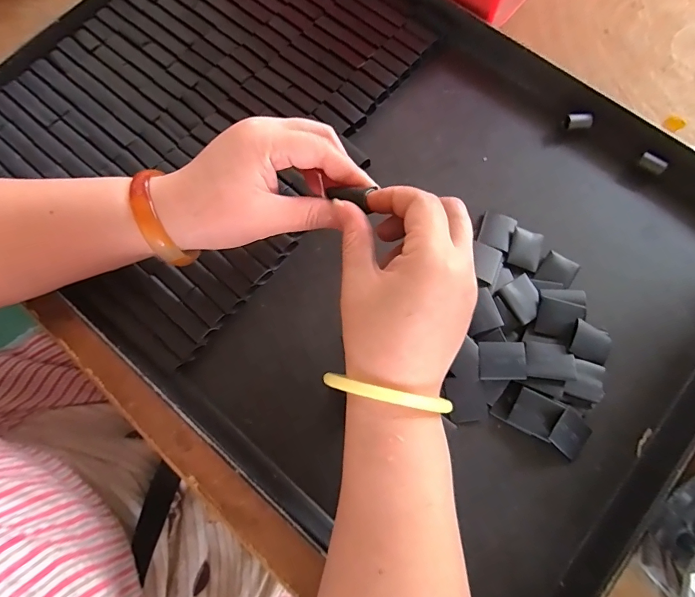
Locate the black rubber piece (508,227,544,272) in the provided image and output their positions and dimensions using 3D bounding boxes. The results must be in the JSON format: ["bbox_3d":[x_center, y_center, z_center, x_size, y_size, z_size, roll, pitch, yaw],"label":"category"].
[{"bbox_3d":[0.137,-0.038,0.324,0.024,0.004,0.032,20,76,6],"label":"black rubber piece"}]

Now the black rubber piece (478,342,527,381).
[{"bbox_3d":[0.107,0.043,0.294,0.032,0.005,0.025,-1,75,1],"label":"black rubber piece"}]

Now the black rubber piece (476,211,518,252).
[{"bbox_3d":[0.116,-0.053,0.329,0.025,0.004,0.031,21,76,6],"label":"black rubber piece"}]

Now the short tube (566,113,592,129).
[{"bbox_3d":[0.191,-0.146,0.352,0.019,0.011,0.011,5,73,1],"label":"short tube"}]

